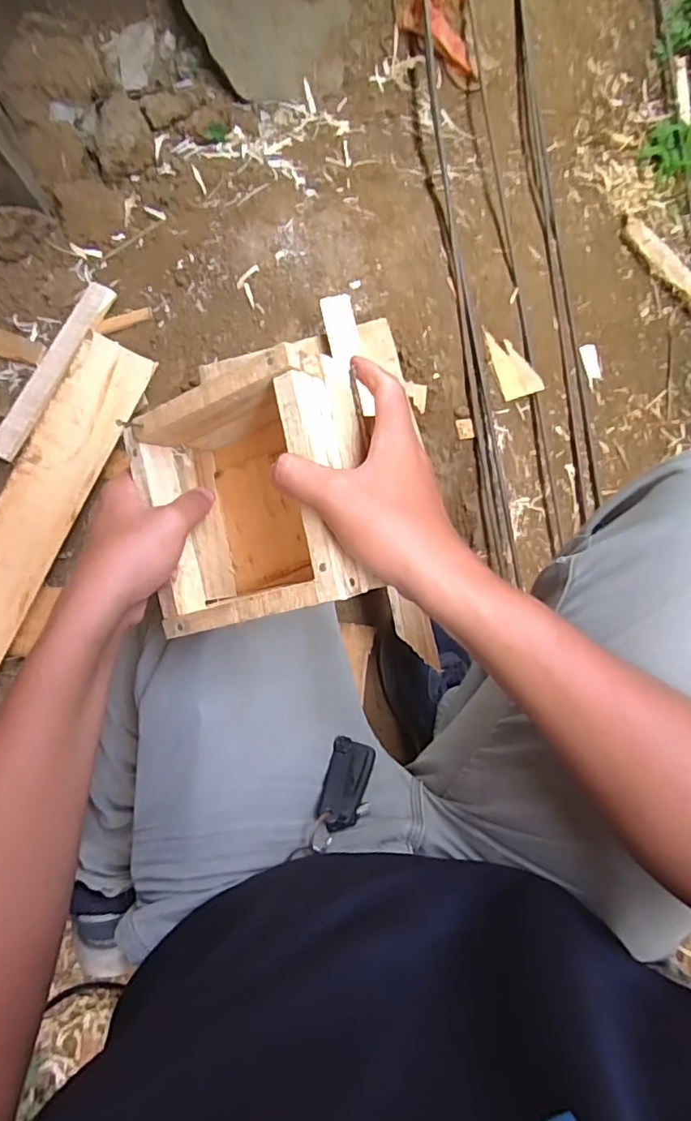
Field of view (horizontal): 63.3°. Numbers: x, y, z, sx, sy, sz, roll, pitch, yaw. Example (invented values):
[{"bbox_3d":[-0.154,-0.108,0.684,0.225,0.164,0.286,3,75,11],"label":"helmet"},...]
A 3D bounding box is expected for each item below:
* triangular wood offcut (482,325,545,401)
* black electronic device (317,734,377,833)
[{"bbox_3d":[0.242,-0.287,0.810,0.054,0.011,0.103,-21,94,14],"label":"triangular wood offcut"},{"bbox_3d":[0.000,0.177,0.445,0.035,0.015,0.071,25,45,-1],"label":"black electronic device"}]

